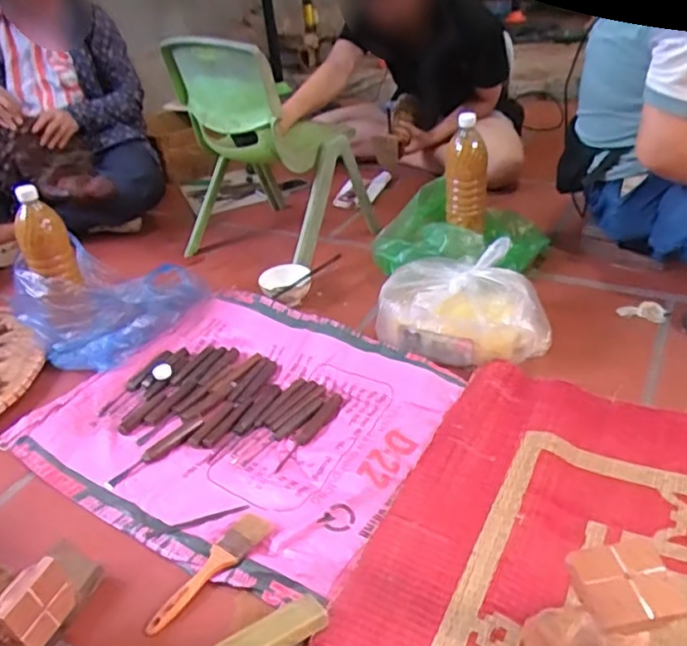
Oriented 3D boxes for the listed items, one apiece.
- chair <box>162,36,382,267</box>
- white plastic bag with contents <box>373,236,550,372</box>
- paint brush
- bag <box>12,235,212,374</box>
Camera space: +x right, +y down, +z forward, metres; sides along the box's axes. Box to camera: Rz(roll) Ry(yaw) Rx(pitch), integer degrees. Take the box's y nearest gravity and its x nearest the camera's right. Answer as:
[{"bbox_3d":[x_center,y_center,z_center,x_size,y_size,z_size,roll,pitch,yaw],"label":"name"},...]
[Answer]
[{"bbox_3d":[-0.163,-0.408,1.375,0.349,0.455,0.330,18,41,32],"label":"chair"},{"bbox_3d":[0.200,-0.017,1.066,0.264,0.134,0.199,-12,34,-7],"label":"white plastic bag with contents"},{"bbox_3d":[-0.163,0.302,0.749,0.048,0.013,0.183,19,42,33],"label":"paint brush"},{"bbox_3d":[-0.444,-0.058,1.193,0.223,0.167,0.326,23,44,37],"label":"bag"}]

